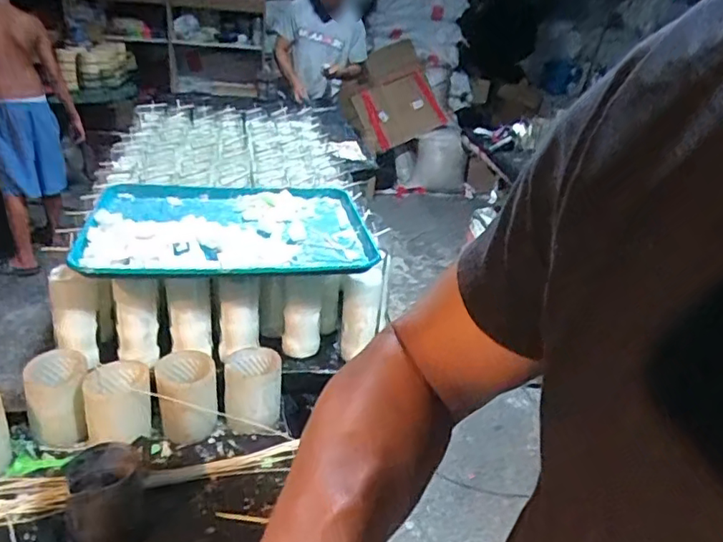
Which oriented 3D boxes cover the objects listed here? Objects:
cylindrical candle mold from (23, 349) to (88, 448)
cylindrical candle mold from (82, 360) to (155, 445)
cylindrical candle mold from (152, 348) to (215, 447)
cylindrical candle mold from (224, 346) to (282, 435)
[{"bbox_3d":[-0.442,0.192,0.824,0.082,0.121,0.086,-9,31,-27],"label":"cylindrical candle mold"},{"bbox_3d":[-0.356,0.201,0.831,0.089,0.106,0.077,-4,29,-20],"label":"cylindrical candle mold"},{"bbox_3d":[-0.265,0.192,0.858,0.084,0.117,0.071,-4,29,-19],"label":"cylindrical candle mold"},{"bbox_3d":[-0.172,0.186,0.886,0.084,0.108,0.077,-1,28,-15],"label":"cylindrical candle mold"}]

